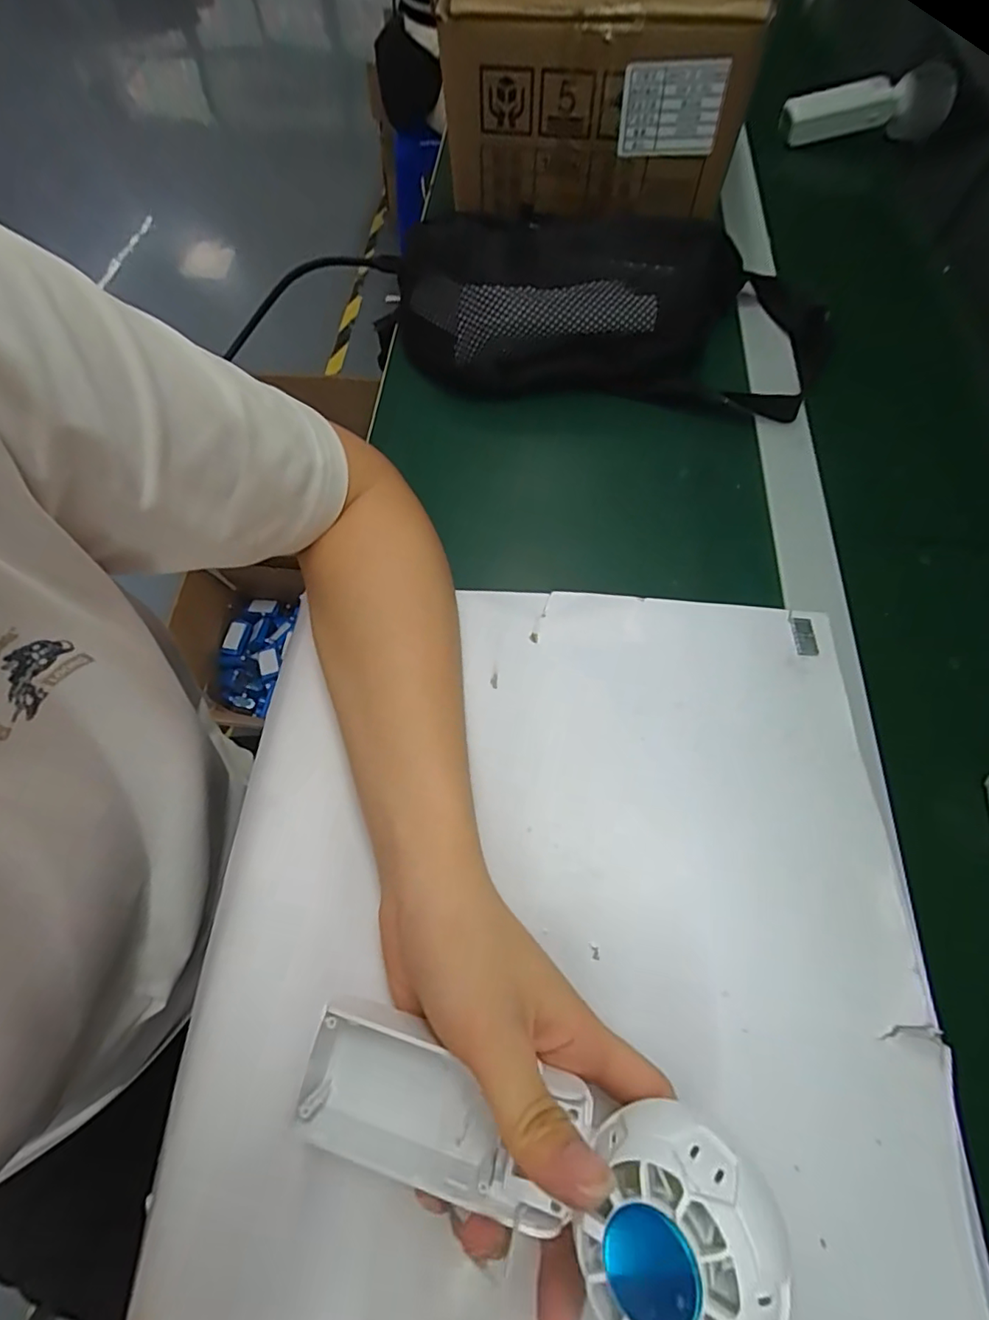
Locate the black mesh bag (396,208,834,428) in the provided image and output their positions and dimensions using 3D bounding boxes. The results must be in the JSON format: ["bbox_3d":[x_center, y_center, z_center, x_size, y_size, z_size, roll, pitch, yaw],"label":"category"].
[{"bbox_3d":[0.092,-0.274,0.429,0.344,0.069,0.151,8,64,4],"label":"black mesh bag"}]

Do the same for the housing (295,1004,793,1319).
[{"bbox_3d":[-0.001,0.170,0.193,0.175,0.044,0.054,-6,61,34],"label":"housing"}]

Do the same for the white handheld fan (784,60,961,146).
[{"bbox_3d":[0.371,-0.538,0.546,0.166,0.058,0.043,-3,64,-2],"label":"white handheld fan"}]

